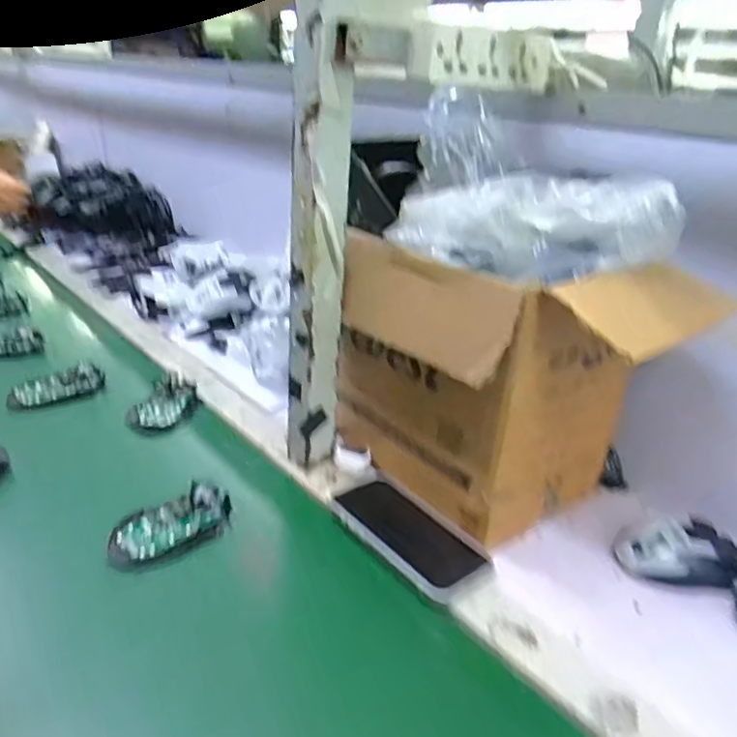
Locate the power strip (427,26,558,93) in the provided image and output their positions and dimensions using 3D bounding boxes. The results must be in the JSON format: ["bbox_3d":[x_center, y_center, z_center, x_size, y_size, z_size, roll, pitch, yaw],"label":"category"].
[{"bbox_3d":[0.125,-0.287,0.556,0.022,0.051,0.189,26,32,38],"label":"power strip"}]

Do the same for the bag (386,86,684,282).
[{"bbox_3d":[0.134,-0.116,0.498,0.210,0.081,0.109,1,25,-9],"label":"bag"}]

